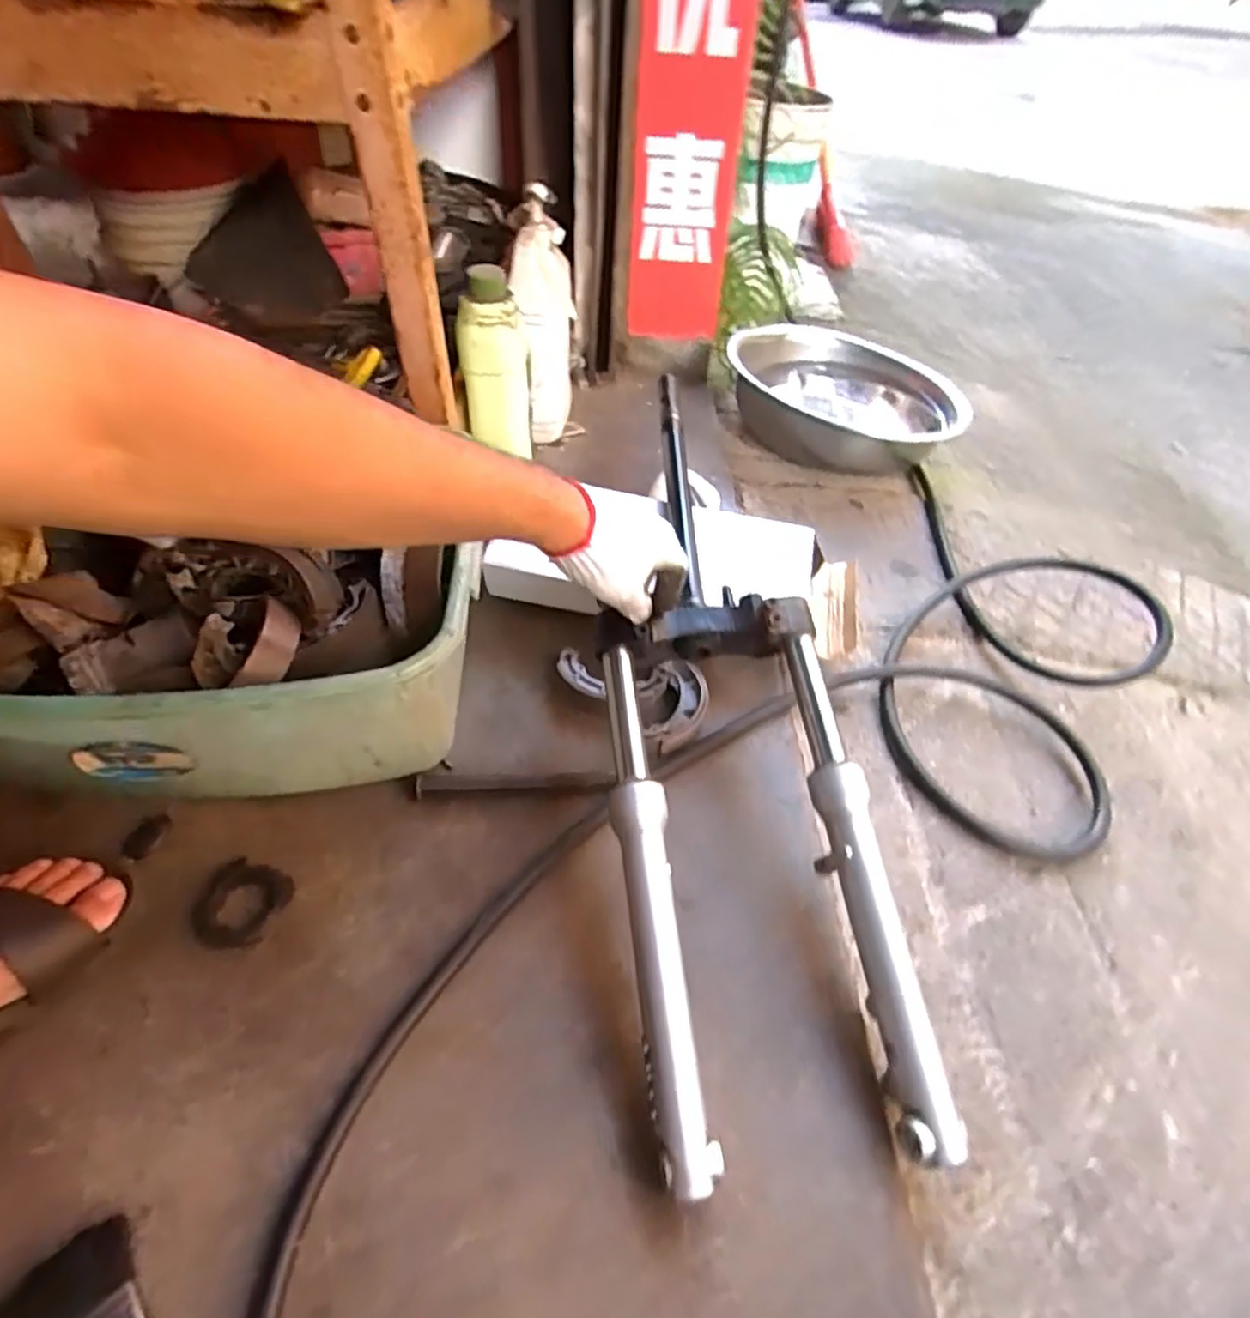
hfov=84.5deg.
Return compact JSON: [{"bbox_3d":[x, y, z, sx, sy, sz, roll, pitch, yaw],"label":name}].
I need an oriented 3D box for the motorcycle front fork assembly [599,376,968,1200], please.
[{"bbox_3d":[0.082,0.090,0.531,0.183,0.074,0.496,-4,59,-7],"label":"motorcycle front fork assembly"}]

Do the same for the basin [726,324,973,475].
[{"bbox_3d":[0.327,-0.393,1.048,0.325,0.093,0.345,-17,50,-18],"label":"basin"}]

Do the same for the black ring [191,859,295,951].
[{"bbox_3d":[-0.284,0.180,0.508,0.067,0.020,0.062,2,47,-2],"label":"black ring"}]

